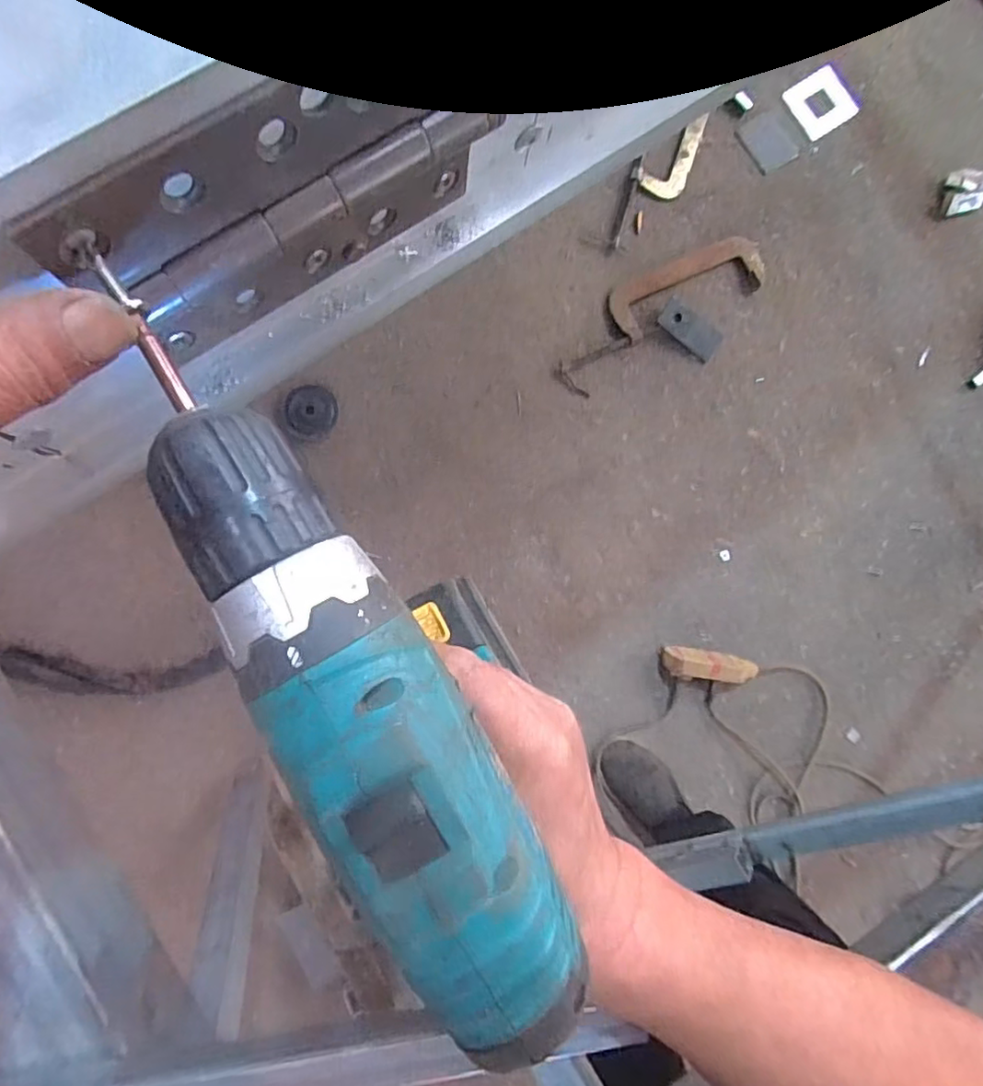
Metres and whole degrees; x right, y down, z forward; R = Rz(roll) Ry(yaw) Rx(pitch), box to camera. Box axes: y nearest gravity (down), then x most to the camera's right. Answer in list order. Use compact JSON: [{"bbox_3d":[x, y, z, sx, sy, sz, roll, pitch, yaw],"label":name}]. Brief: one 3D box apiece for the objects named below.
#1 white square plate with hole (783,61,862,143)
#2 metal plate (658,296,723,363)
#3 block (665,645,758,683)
[{"bbox_3d":[0.666,-0.893,1.236,0.137,0.010,0.120,-36,90,-6],"label":"white square plate with hole"},{"bbox_3d":[0.376,-0.406,1.157,0.120,0.008,0.078,37,74,-5],"label":"metal plate"},{"bbox_3d":[0.392,0.222,1.105,0.173,0.046,0.054,8,86,-4],"label":"block"}]

